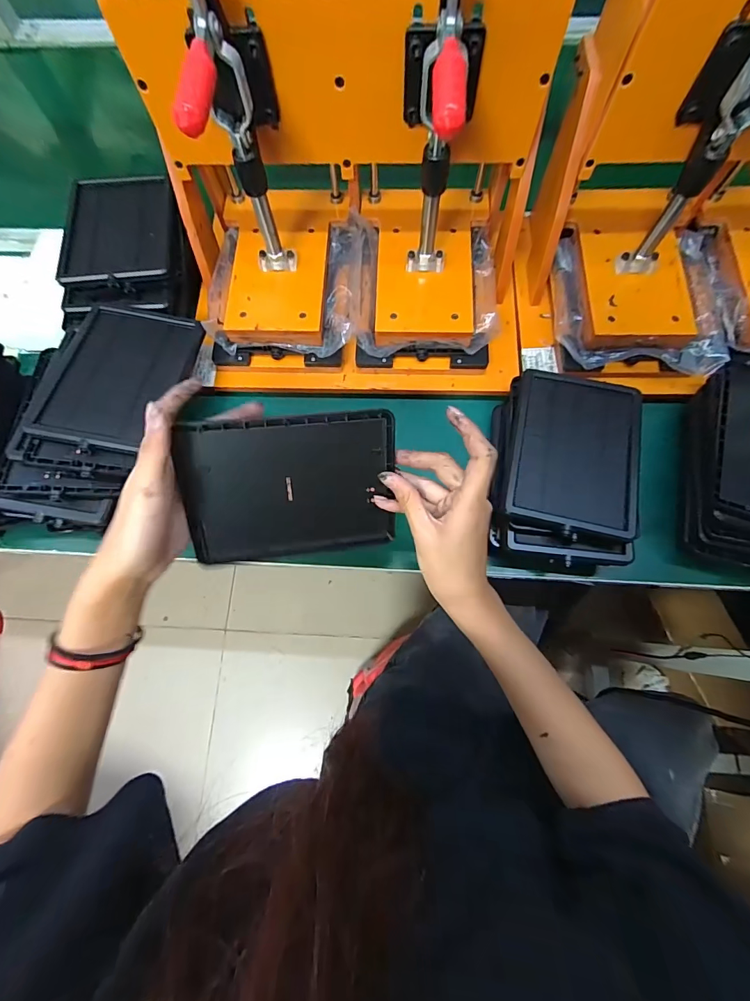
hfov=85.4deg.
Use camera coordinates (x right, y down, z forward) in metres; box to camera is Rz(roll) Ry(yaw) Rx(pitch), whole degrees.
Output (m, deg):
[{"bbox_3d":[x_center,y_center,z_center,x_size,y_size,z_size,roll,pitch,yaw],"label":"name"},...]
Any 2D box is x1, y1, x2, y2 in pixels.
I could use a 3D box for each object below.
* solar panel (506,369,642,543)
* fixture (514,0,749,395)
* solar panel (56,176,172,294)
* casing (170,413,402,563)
[{"bbox_3d":[0.192,-0.047,0.392,0.115,0.022,0.160,12,75,5],"label":"solar panel"},{"bbox_3d":[0.346,-0.268,0.352,0.360,0.222,0.236,0,74,2],"label":"fixture"},{"bbox_3d":[-0.286,-0.305,0.457,0.113,0.015,0.150,-4,74,1],"label":"solar panel"},{"bbox_3d":[-0.065,-0.010,0.327,0.159,0.016,0.116,-7,116,-11],"label":"casing"}]

